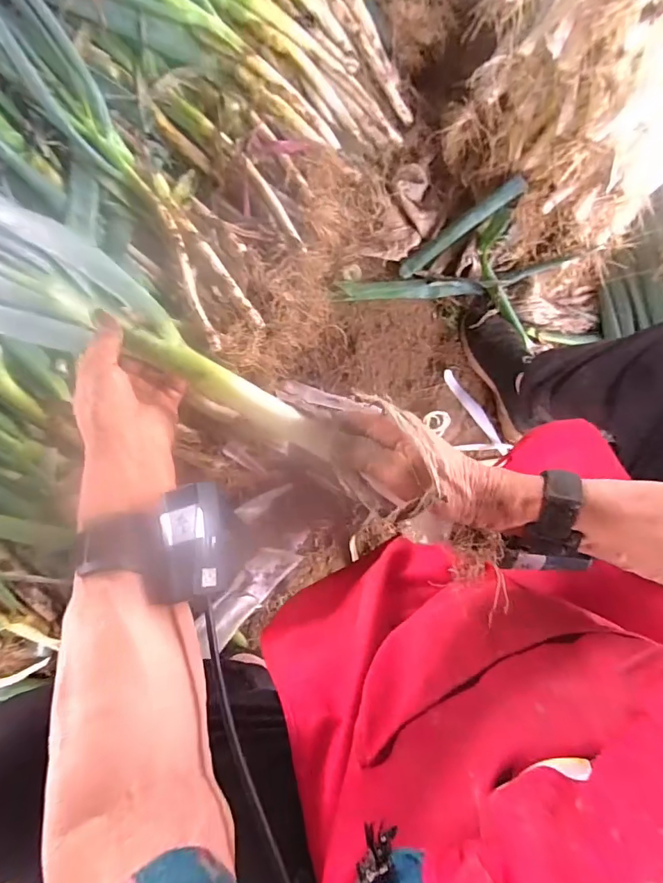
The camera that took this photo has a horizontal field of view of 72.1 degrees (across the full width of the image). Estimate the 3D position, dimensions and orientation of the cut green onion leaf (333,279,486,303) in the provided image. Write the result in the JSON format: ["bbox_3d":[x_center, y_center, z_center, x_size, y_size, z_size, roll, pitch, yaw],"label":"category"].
[{"bbox_3d":[0.143,-0.281,0.840,0.264,0.021,0.033,-2,81,-2],"label":"cut green onion leaf"}]

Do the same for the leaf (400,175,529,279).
[{"bbox_3d":[0.232,-0.384,0.825,0.248,0.029,0.040,-35,83,15],"label":"leaf"}]

